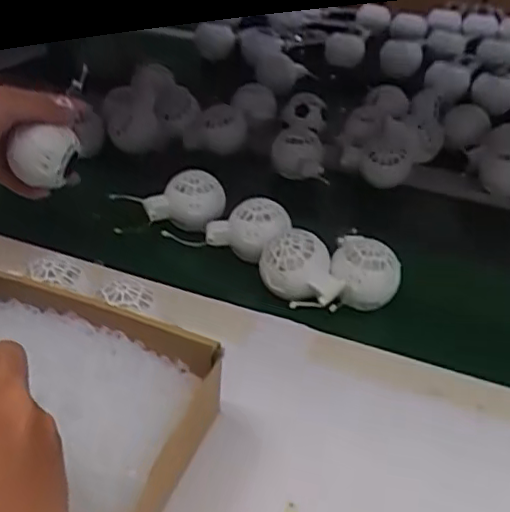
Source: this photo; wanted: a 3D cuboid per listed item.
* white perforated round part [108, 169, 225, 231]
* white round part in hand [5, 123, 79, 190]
[{"bbox_3d":[-0.090,-0.057,0.640,0.114,0.049,0.063,0,37,-6],"label":"white perforated round part"},{"bbox_3d":[-0.192,-0.092,0.564,0.041,0.051,0.045,13,38,16],"label":"white round part in hand"}]

